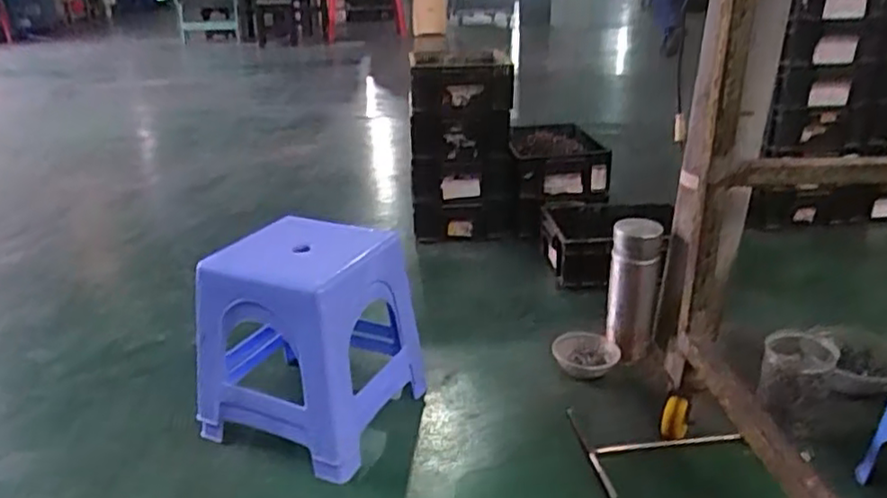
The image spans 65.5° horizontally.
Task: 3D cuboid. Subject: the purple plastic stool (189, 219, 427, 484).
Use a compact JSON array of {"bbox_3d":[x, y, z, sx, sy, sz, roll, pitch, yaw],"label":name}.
[{"bbox_3d":[-0.197,0.126,1.045,0.253,0.303,0.261,10,24,24],"label":"purple plastic stool"}]

